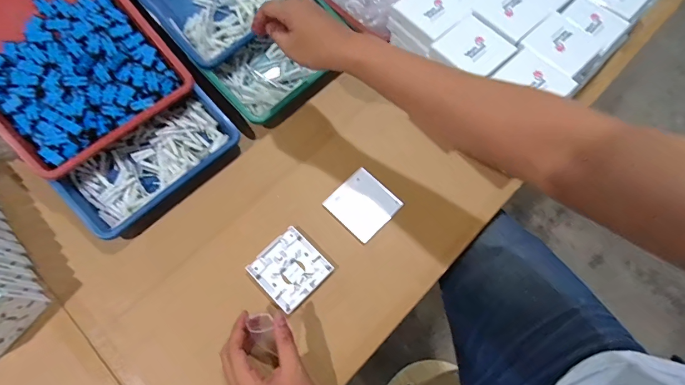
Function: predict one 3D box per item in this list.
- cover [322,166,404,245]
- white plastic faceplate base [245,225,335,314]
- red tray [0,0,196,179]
[{"bbox_3d":[0.031,0.017,0.554,0.088,0.010,0.086,43,73,13],"label":"cover"},{"bbox_3d":[-0.072,0.106,0.519,0.087,0.011,0.087,-42,76,-16],"label":"white plastic faceplate base"},{"bbox_3d":[-0.406,-0.215,0.504,0.238,0.056,0.330,-41,94,-16],"label":"red tray"}]

